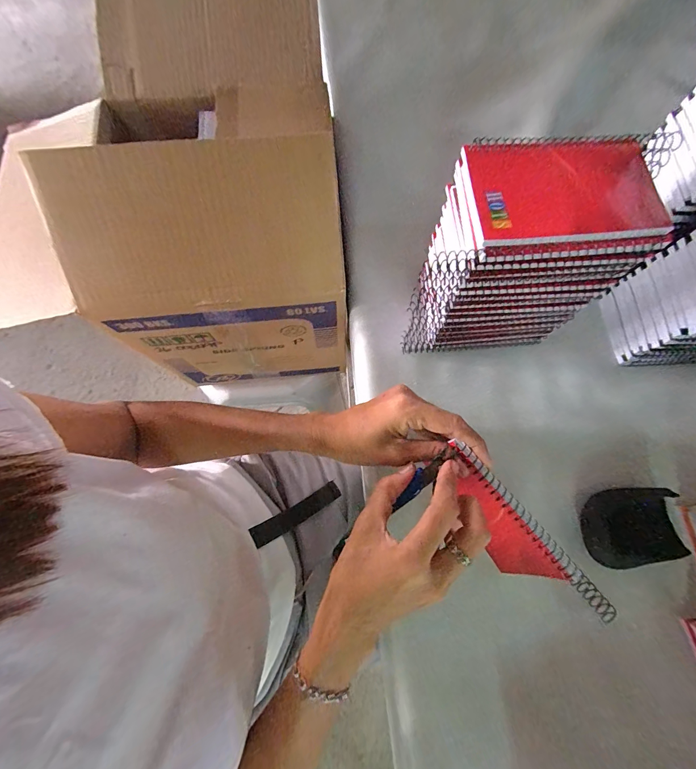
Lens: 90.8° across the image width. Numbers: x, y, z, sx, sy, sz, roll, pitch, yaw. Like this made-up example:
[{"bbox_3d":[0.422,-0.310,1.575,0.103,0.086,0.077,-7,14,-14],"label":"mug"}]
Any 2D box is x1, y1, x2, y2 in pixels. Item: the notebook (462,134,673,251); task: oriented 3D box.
[{"bbox_3d":[0.154,-0.143,0.250,0.140,0.012,0.090,-6,74,-3],"label":"notebook"}]

